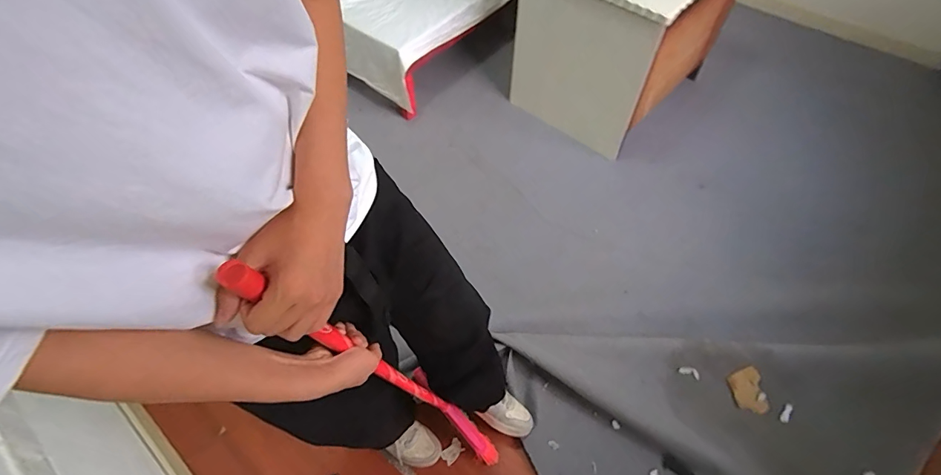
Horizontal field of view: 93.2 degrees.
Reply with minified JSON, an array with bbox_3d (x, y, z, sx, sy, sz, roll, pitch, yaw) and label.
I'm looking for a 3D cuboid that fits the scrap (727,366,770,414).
[{"bbox_3d":[0.776,0.433,1.245,0.089,0.012,0.126,-16,82,-4],"label":"scrap"}]

